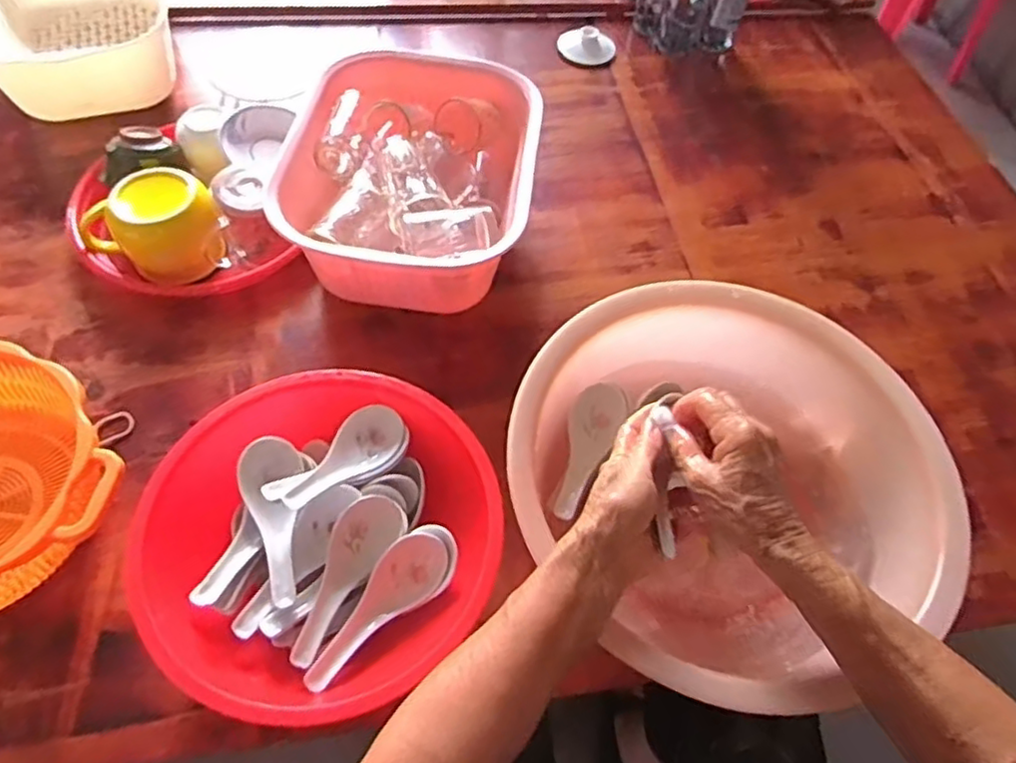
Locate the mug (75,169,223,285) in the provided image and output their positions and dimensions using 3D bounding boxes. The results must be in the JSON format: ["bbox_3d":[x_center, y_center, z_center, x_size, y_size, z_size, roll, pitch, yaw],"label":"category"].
[{"bbox_3d":[-0.343,-0.144,0.644,0.122,0.088,0.107,-28,64,-20],"label":"mug"}]

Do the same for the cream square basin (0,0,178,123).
[{"bbox_3d":[-0.532,-0.440,0.788,0.222,0.112,0.244,-17,61,-15],"label":"cream square basin"}]

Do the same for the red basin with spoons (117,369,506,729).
[{"bbox_3d":[-0.136,0.117,0.497,0.241,0.081,0.232,2,58,-3],"label":"red basin with spoons"}]

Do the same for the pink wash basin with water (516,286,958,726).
[{"bbox_3d":[0.164,0.082,0.524,0.310,0.114,0.306,2,58,-3],"label":"pink wash basin with water"}]

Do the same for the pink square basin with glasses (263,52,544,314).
[{"bbox_3d":[-0.092,-0.199,0.672,0.227,0.121,0.268,8,58,0],"label":"pink square basin with glasses"}]

